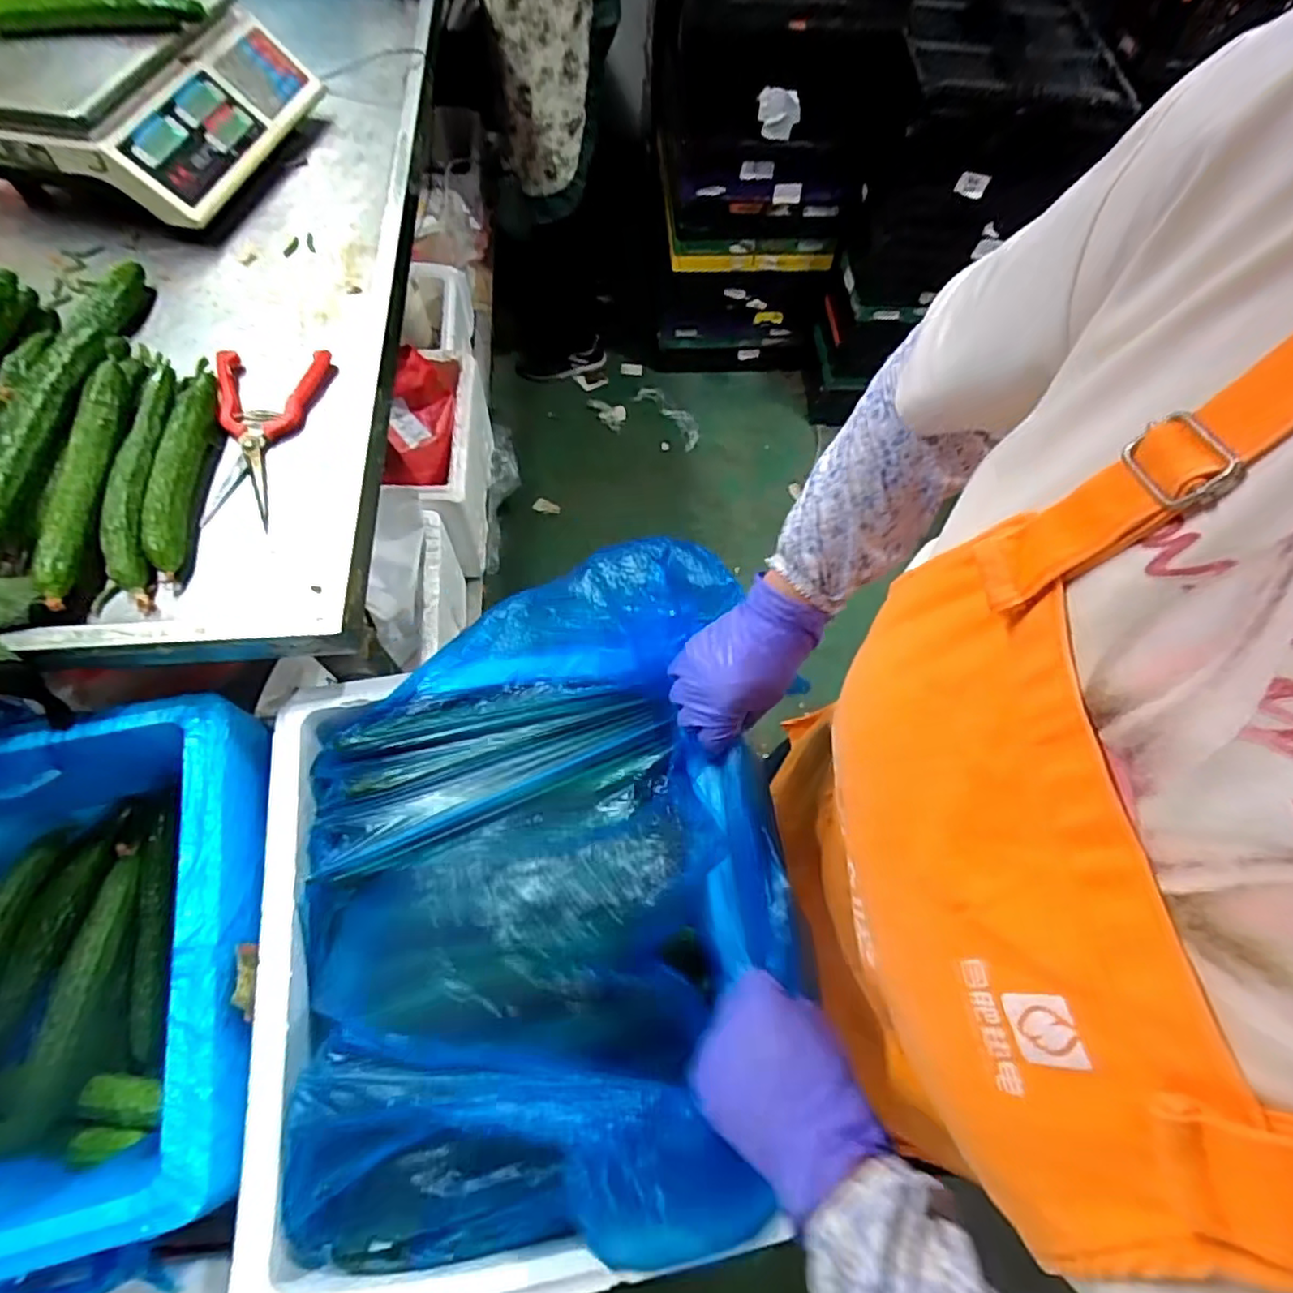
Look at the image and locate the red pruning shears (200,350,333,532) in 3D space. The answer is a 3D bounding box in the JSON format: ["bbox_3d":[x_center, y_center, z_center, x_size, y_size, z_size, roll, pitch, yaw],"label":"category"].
[{"bbox_3d":[-0.369,-0.203,0.600,0.104,0.023,0.204,-1,64,-3],"label":"red pruning shears"}]

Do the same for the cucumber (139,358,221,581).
[{"bbox_3d":[-0.418,-0.176,0.572,0.032,0.030,0.246,-5,64,-5],"label":"cucumber"}]

